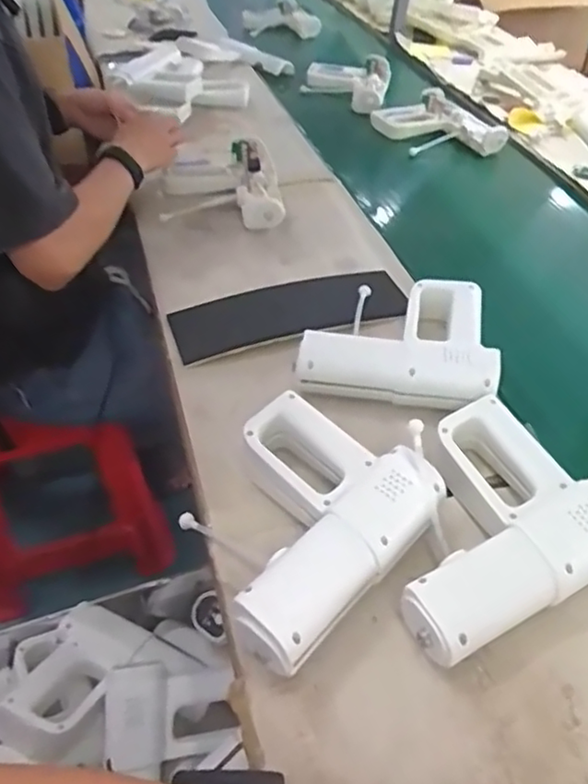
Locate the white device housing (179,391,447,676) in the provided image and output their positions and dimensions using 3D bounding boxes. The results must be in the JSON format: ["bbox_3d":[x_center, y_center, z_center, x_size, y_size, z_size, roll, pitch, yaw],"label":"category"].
[{"bbox_3d":[0.005,0.103,0.544,0.183,0.066,0.214,35,53,29],"label":"white device housing"}]

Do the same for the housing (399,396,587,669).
[{"bbox_3d":[0.163,0.116,0.541,0.212,0.067,0.168,-21,49,-22],"label":"housing"}]

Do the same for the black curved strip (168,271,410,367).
[{"bbox_3d":[0.003,-0.107,0.782,0.302,0.021,0.121,-14,46,-16],"label":"black curved strip"}]

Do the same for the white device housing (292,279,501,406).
[{"bbox_3d":[0.117,-0.065,0.711,0.209,0.055,0.195,7,44,5],"label":"white device housing"}]

